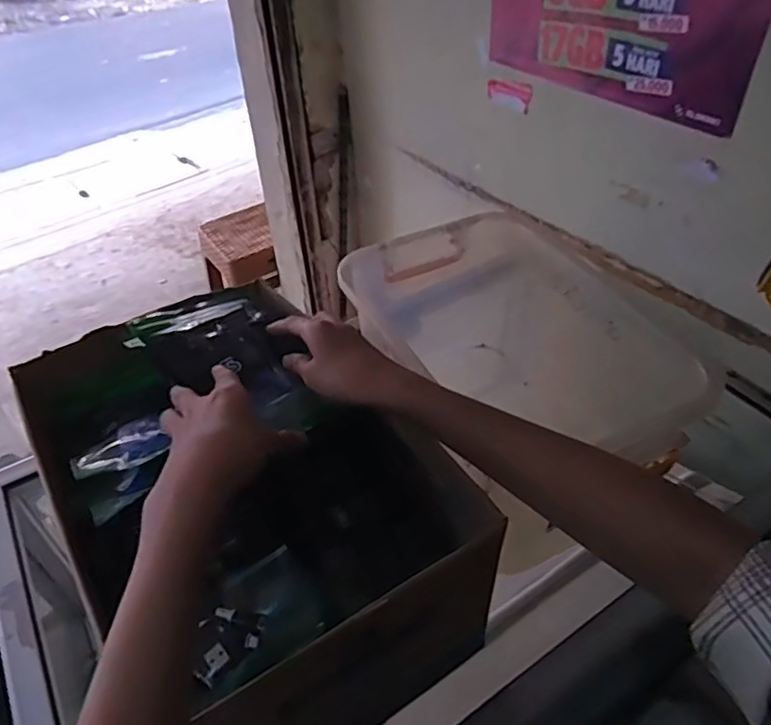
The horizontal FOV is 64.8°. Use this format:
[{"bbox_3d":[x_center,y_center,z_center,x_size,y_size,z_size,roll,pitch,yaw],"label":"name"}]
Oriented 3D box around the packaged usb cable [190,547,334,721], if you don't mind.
[{"bbox_3d":[-0.085,0.161,0.379,0.084,0.017,0.060,-24,47,-22],"label":"packaged usb cable"}]

